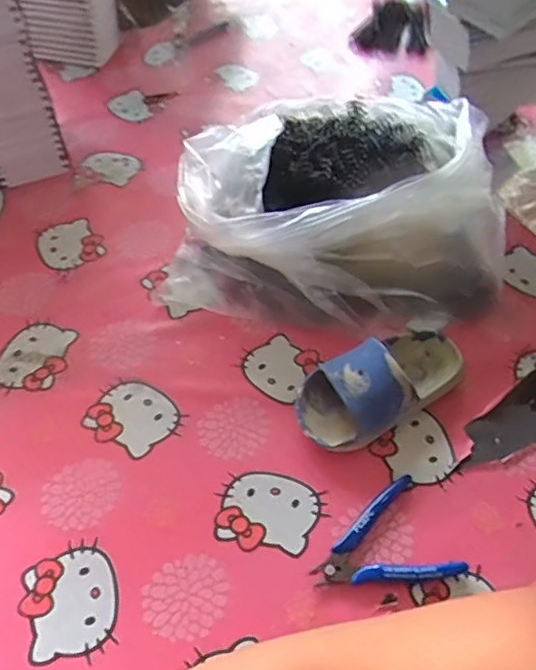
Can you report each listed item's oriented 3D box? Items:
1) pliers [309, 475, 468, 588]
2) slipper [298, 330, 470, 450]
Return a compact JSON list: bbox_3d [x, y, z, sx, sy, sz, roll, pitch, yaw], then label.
[{"bbox_3d":[0.090,0.172,0.472,0.113,0.014,0.085,-16,55,-13],"label":"pliers"},{"bbox_3d":[0.109,0.040,0.542,0.176,0.063,0.081,-27,58,-20],"label":"slipper"}]

